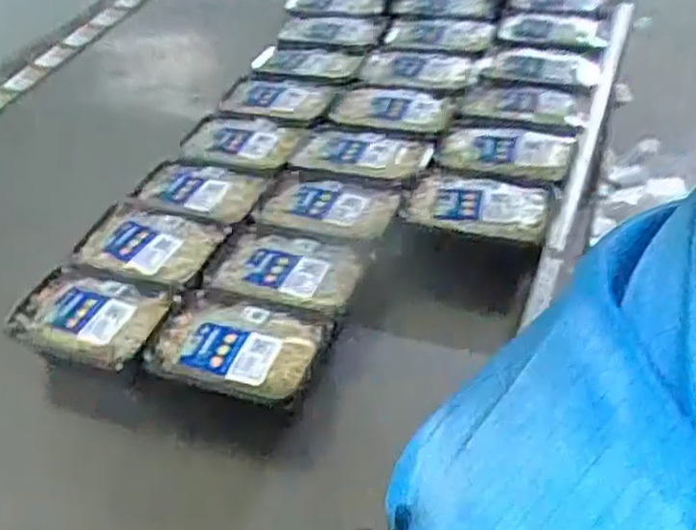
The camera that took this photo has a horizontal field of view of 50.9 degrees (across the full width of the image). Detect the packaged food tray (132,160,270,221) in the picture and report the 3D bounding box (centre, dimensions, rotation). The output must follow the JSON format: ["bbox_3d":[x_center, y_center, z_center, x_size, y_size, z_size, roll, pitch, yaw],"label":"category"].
[{"bbox_3d":[-0.193,-0.107,0.967,0.153,0.033,0.107,12,46,20],"label":"packaged food tray"}]

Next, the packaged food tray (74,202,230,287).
[{"bbox_3d":[-0.244,-0.027,0.905,0.185,0.030,0.108,11,45,19],"label":"packaged food tray"}]

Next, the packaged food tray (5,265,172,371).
[{"bbox_3d":[-0.297,0.053,0.834,0.182,0.031,0.112,11,45,19],"label":"packaged food tray"}]

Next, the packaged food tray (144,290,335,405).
[{"bbox_3d":[-0.116,0.088,0.783,0.177,0.036,0.119,10,45,17],"label":"packaged food tray"}]

